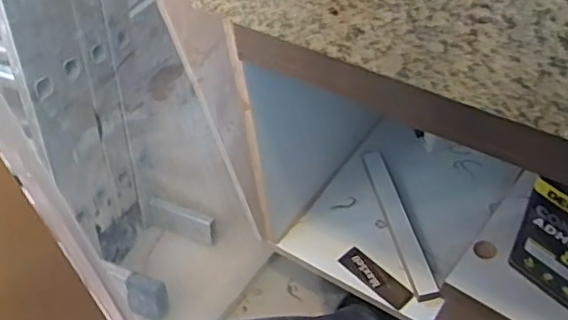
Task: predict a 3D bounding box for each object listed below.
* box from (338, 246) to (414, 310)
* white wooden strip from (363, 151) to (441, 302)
[{"bbox_3d":[0.152,0.193,0.968,0.046,0.013,0.131,-35,53,-23],"label":"box"},{"bbox_3d":[0.198,0.101,1.024,0.038,0.019,0.319,-11,47,-3],"label":"white wooden strip"}]

